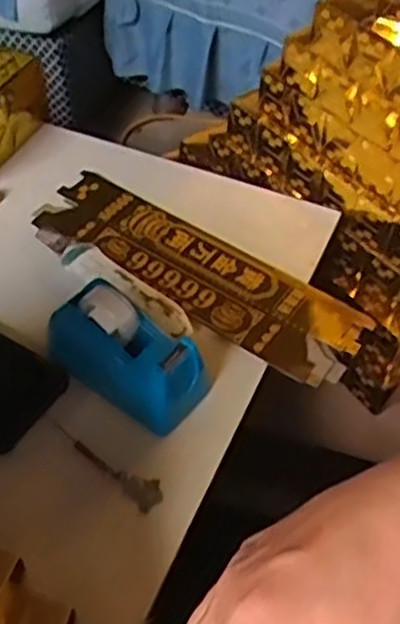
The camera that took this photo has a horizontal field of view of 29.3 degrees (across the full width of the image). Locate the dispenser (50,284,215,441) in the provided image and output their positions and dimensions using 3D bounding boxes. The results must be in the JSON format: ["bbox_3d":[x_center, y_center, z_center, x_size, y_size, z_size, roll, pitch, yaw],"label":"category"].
[{"bbox_3d":[-0.047,0.026,0.528,0.113,0.062,0.059,32,57,23],"label":"dispenser"}]

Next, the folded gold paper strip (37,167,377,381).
[{"bbox_3d":[-0.006,-0.035,0.621,0.287,0.012,0.095,27,55,20],"label":"folded gold paper strip"}]

